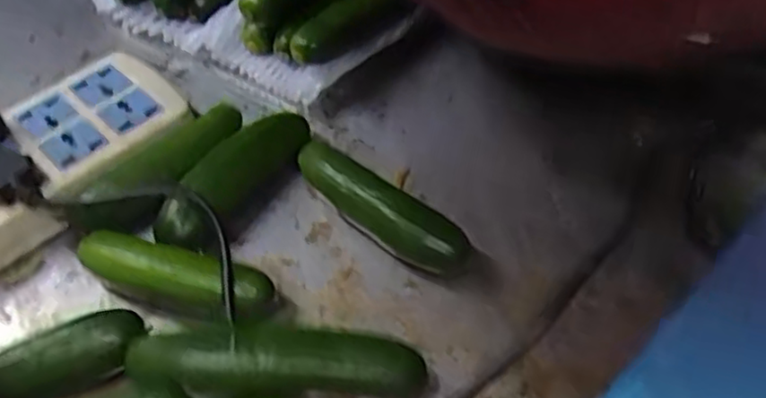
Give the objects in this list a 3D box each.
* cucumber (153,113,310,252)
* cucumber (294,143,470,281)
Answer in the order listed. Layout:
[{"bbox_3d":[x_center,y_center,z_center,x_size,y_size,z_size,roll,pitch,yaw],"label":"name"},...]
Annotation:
[{"bbox_3d":[-0.094,-0.015,0.459,0.032,0.041,0.123,19,53,21],"label":"cucumber"},{"bbox_3d":[-0.006,0.005,0.432,0.124,0.036,0.030,28,57,27],"label":"cucumber"}]

